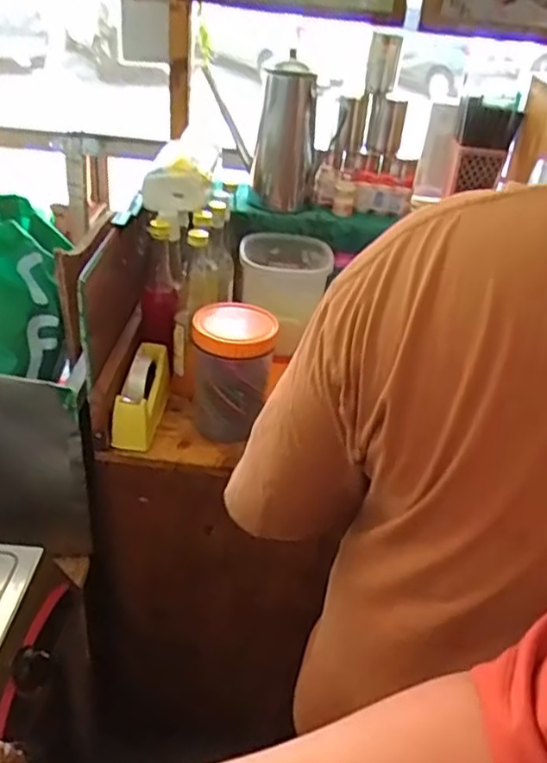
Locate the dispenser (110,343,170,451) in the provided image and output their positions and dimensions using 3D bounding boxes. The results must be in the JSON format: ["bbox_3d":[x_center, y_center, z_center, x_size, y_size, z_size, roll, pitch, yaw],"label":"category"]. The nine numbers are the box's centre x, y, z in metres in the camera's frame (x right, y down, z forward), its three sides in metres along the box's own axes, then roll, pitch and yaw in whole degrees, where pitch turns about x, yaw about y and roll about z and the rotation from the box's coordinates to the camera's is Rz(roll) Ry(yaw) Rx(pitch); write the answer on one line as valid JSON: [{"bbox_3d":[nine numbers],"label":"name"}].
[{"bbox_3d":[-0.198,0.017,1.044,0.051,0.087,0.172,8,35,3],"label":"dispenser"}]

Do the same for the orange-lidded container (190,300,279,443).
[{"bbox_3d":[-0.062,-0.018,1.038,0.114,0.185,0.126,5,35,-1],"label":"orange-lidded container"}]

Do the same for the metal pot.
[{"bbox_3d":[0.025,-0.465,1.302,0.112,0.272,0.128,4,35,-3],"label":"metal pot"}]

